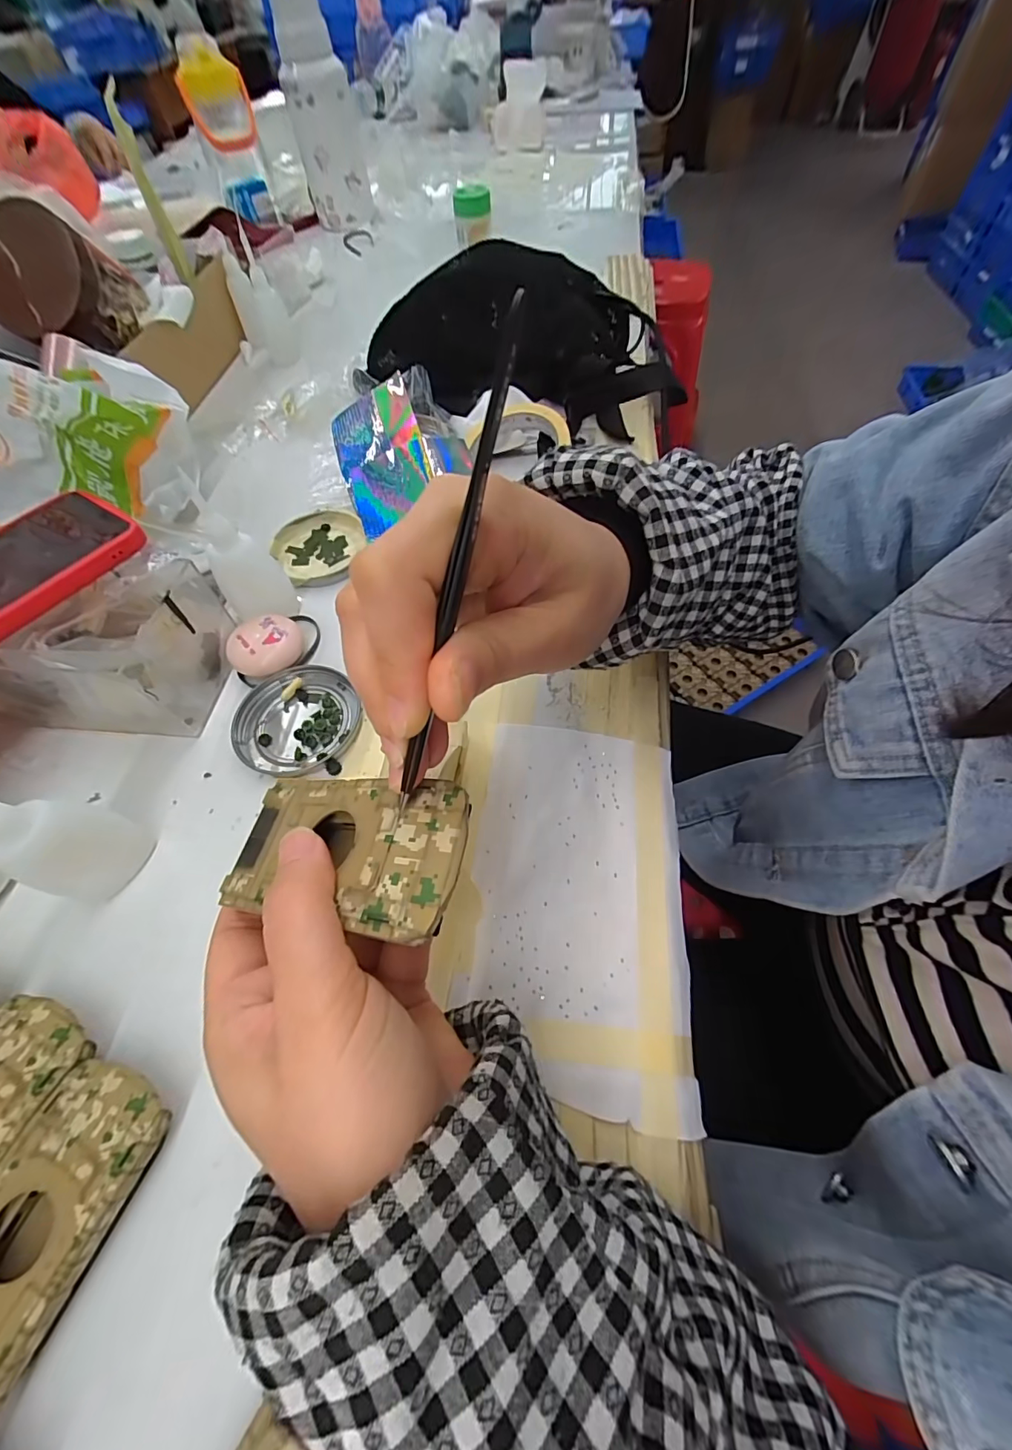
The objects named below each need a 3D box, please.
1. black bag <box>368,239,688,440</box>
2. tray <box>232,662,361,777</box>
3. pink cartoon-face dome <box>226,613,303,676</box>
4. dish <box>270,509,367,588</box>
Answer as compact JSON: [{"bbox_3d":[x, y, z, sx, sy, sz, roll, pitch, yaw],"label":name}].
[{"bbox_3d":[0.007,-0.375,0.469,0.310,0.095,0.148,5,60,6],"label":"black bag"},{"bbox_3d":[-0.136,-0.003,0.308,0.075,0.007,0.074,-1,60,2],"label":"tray"},{"bbox_3d":[-0.165,-0.053,0.328,0.047,0.022,0.039,-24,62,-11],"label":"pink cartoon-face dome"},{"bbox_3d":[-0.151,-0.146,0.393,0.071,0.012,0.076,-1,60,2],"label":"dish"}]

